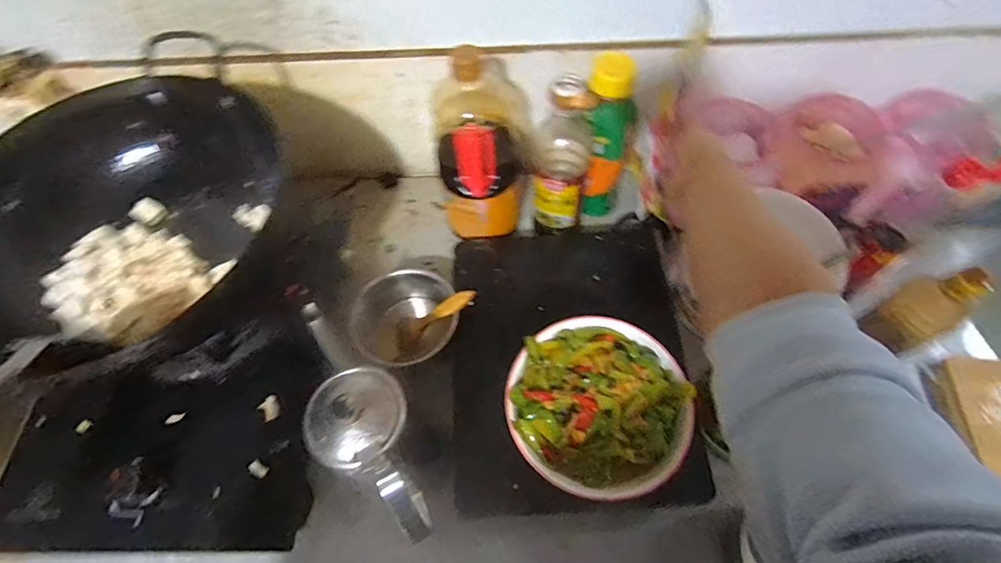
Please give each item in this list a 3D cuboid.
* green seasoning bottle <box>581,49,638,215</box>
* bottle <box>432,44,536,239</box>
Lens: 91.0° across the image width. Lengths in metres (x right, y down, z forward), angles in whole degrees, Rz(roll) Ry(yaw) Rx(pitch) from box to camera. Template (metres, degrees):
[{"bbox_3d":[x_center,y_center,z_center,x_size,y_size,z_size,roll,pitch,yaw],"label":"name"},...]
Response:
[{"bbox_3d":[0.143,-0.182,0.677,0.064,0.244,0.064,8,62,7],"label":"green seasoning bottle"},{"bbox_3d":[-0.027,-0.160,0.634,0.090,0.272,0.103,40,70,22],"label":"bottle"}]

